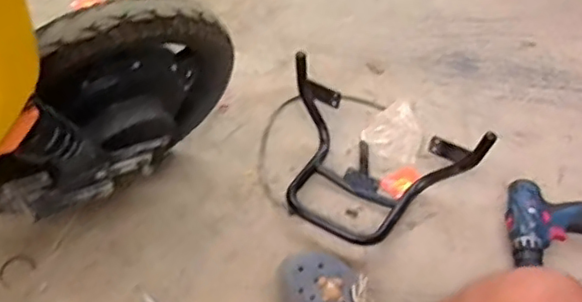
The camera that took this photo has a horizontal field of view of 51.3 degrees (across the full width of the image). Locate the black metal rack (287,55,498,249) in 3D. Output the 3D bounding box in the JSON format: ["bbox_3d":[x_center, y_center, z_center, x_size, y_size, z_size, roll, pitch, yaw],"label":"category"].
[{"bbox_3d":[0.093,0.015,0.958,0.353,0.142,0.216,28,52,20],"label":"black metal rack"}]

